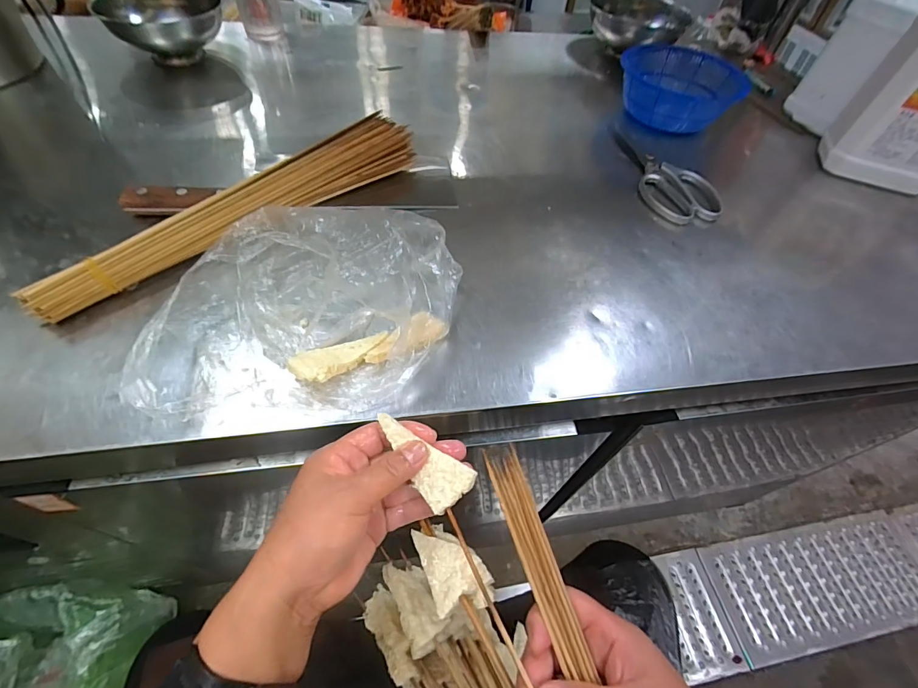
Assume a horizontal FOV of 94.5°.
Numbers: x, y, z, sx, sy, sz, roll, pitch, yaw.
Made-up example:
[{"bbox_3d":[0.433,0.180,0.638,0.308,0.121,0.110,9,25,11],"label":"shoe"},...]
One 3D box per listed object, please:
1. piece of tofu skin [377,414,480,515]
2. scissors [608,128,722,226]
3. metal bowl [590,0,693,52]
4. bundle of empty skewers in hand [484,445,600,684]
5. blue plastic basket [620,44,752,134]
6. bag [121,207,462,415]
[{"bbox_3d":[-0.027,0.078,0.277,0.073,0.005,0.030,30,85,14],"label":"piece of tofu skin"},{"bbox_3d":[0.264,-0.227,0.556,0.092,0.011,0.184,-12,60,-8],"label":"scissors"},{"bbox_3d":[0.333,-0.603,0.795,0.179,0.059,0.171,14,55,5],"label":"metal bowl"},{"bbox_3d":[0.073,0.197,0.243,0.024,0.014,0.279,-12,63,-16],"label":"bundle of empty skewers in hand"},{"bbox_3d":[0.336,-0.398,0.660,0.179,0.055,0.170,18,55,8],"label":"blue plastic basket"},{"bbox_3d":[-0.117,-0.038,0.344,0.253,0.093,0.160,-10,55,-12],"label":"bag"}]

